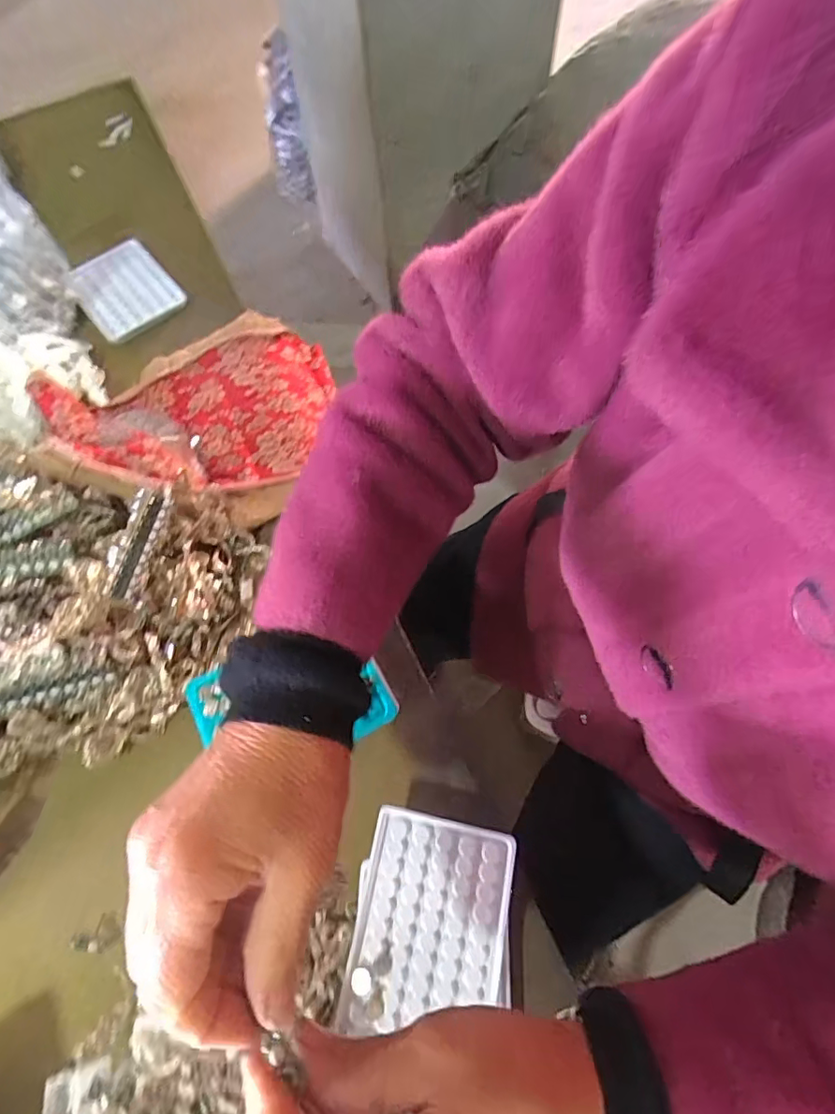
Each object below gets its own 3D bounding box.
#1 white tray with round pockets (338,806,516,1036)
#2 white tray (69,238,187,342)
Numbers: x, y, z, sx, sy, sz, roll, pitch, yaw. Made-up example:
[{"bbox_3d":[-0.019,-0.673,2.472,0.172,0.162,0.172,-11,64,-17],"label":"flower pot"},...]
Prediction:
[{"bbox_3d":[0.010,0.235,0.341,0.093,0.006,0.117,9,68,7],"label":"white tray with round pockets"},{"bbox_3d":[-0.332,-0.305,0.599,0.097,0.017,0.123,-37,70,-12],"label":"white tray"}]

